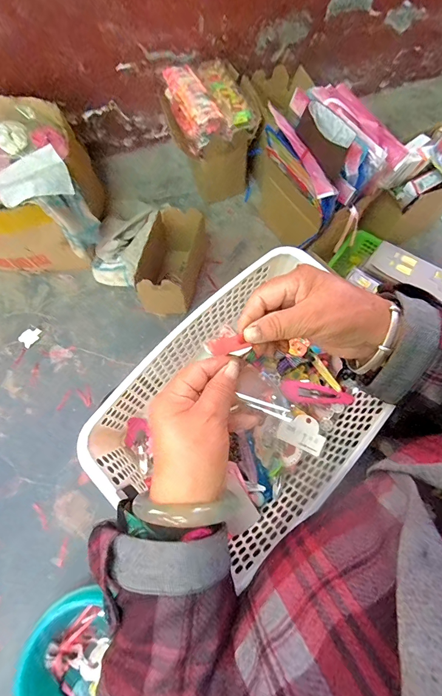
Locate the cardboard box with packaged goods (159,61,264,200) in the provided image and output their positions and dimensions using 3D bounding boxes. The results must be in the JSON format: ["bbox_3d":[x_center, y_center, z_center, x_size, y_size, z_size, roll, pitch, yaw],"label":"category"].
[{"bbox_3d":[-0.028,-0.588,0.950,0.220,0.247,0.250,-17,71,-6],"label":"cardboard box with packaged goods"}]

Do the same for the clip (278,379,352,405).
[{"bbox_3d":[0.109,0.052,0.387,0.080,0.007,0.023,9,70,3],"label":"clip"}]

